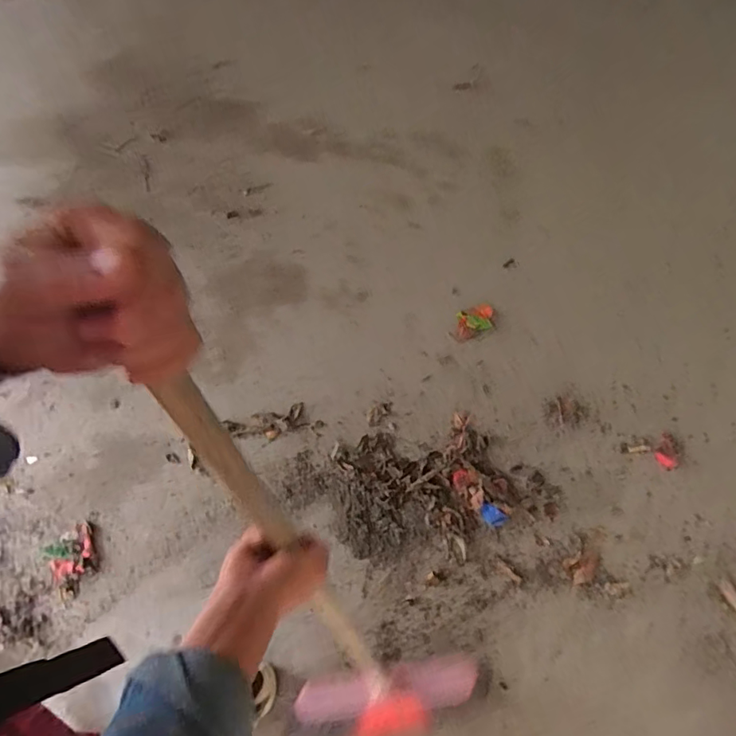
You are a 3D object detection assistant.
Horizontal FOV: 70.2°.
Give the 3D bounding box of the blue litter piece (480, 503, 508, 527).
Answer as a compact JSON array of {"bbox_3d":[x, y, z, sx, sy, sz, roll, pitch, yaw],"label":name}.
[{"bbox_3d":[0.276,0.324,1.151,0.058,0.014,0.037,27,66,17],"label":"blue litter piece"}]

